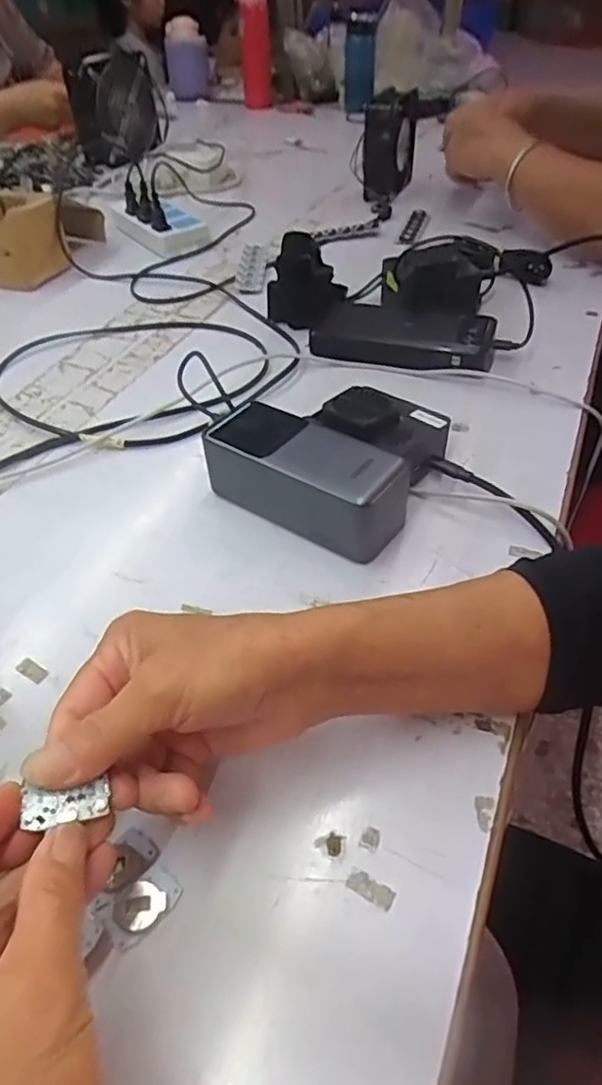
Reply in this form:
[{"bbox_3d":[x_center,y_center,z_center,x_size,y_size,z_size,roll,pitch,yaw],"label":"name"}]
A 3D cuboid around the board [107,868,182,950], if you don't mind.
[{"bbox_3d":[-0.063,0.144,0.247,0.018,0.005,0.029,34,56,32],"label":"board"}]

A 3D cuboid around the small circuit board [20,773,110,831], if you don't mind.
[{"bbox_3d":[-0.083,0.093,0.223,0.028,0.004,0.015,-2,43,-18],"label":"small circuit board"}]

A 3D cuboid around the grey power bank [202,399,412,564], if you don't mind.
[{"bbox_3d":[0.003,-0.040,0.396,0.135,0.053,0.056,27,52,27],"label":"grey power bank"}]

